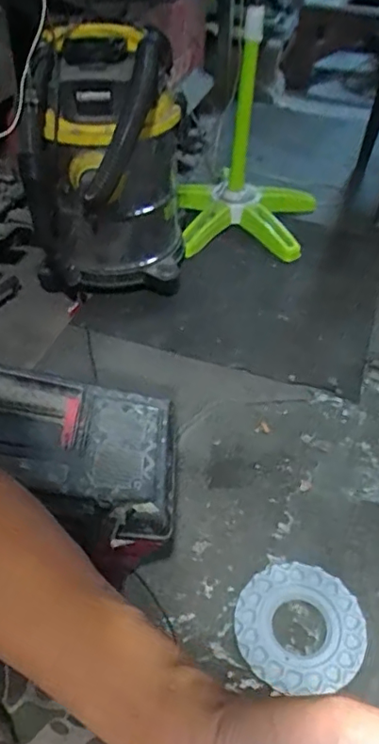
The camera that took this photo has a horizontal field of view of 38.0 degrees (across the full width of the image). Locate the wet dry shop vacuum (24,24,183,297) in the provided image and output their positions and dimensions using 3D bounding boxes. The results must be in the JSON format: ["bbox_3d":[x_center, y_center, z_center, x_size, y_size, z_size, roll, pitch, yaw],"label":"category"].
[{"bbox_3d":[-0.167,-0.374,1.106,0.302,0.474,0.298,-2,46,-5],"label":"wet dry shop vacuum"}]

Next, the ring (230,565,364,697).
[{"bbox_3d":[0.146,0.334,0.732,0.166,0.014,0.156,2,45,-2],"label":"ring"}]

